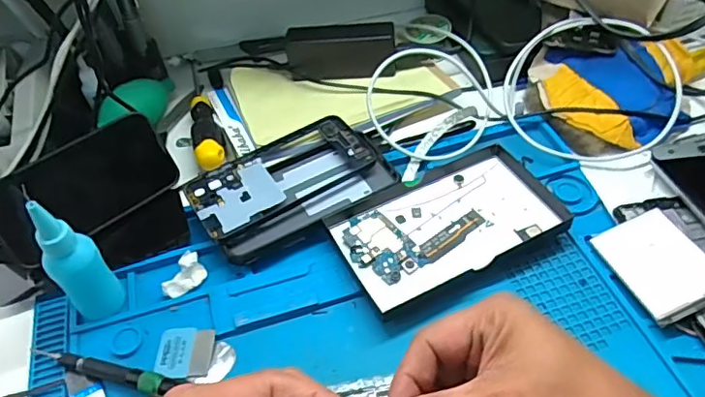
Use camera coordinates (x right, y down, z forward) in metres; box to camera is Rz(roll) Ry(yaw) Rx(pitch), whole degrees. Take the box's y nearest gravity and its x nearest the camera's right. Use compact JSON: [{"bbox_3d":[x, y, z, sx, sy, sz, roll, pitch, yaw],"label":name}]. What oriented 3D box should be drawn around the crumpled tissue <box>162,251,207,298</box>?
[{"bbox_3d":[-0.134,0.061,0.444,0.022,0.015,0.038,15,52,17],"label":"crumpled tissue"}]

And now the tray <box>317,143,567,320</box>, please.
[{"bbox_3d":[0.077,0.019,0.461,0.181,0.015,0.110,-26,52,-17],"label":"tray"}]

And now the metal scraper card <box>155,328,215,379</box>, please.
[{"bbox_3d":[-0.123,0.113,0.405,0.039,0.006,0.040,0,47,1],"label":"metal scraper card"}]

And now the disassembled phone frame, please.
[{"bbox_3d":[-0.055,-0.014,0.493,0.164,0.019,0.097,-28,52,-18],"label":"disassembled phone frame"}]

